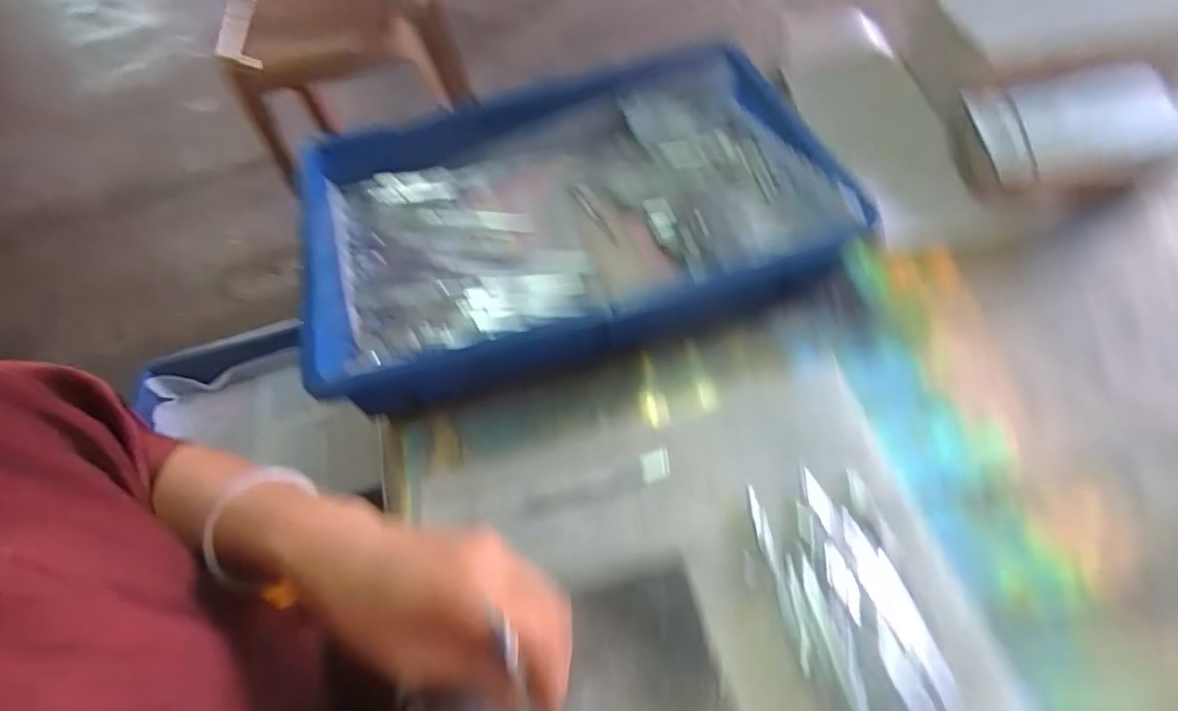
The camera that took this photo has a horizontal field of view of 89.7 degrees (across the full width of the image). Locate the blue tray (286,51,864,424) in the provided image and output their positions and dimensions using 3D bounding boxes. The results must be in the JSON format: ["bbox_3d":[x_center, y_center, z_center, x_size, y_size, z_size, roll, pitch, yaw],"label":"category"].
[{"bbox_3d":[-0.030,-0.122,0.519,0.439,0.080,0.289,-18,55,-7],"label":"blue tray"}]

